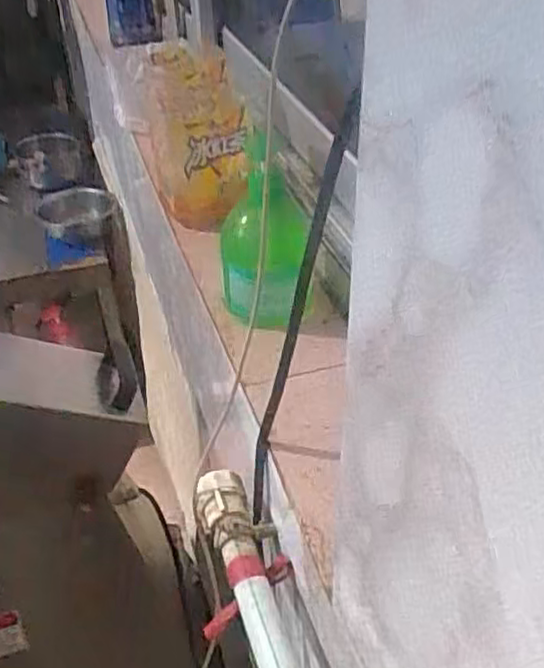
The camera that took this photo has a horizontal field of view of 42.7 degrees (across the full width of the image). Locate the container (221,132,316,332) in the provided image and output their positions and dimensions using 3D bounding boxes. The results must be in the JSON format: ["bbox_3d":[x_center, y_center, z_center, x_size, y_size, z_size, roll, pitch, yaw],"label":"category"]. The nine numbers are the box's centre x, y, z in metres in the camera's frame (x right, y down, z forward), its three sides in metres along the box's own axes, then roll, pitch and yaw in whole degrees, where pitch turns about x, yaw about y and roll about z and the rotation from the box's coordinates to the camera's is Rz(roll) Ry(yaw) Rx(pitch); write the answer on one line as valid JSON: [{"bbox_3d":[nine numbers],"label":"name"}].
[{"bbox_3d":[-0.005,-0.085,0.600,0.080,0.154,0.086,-5,39,-4],"label":"container"}]

